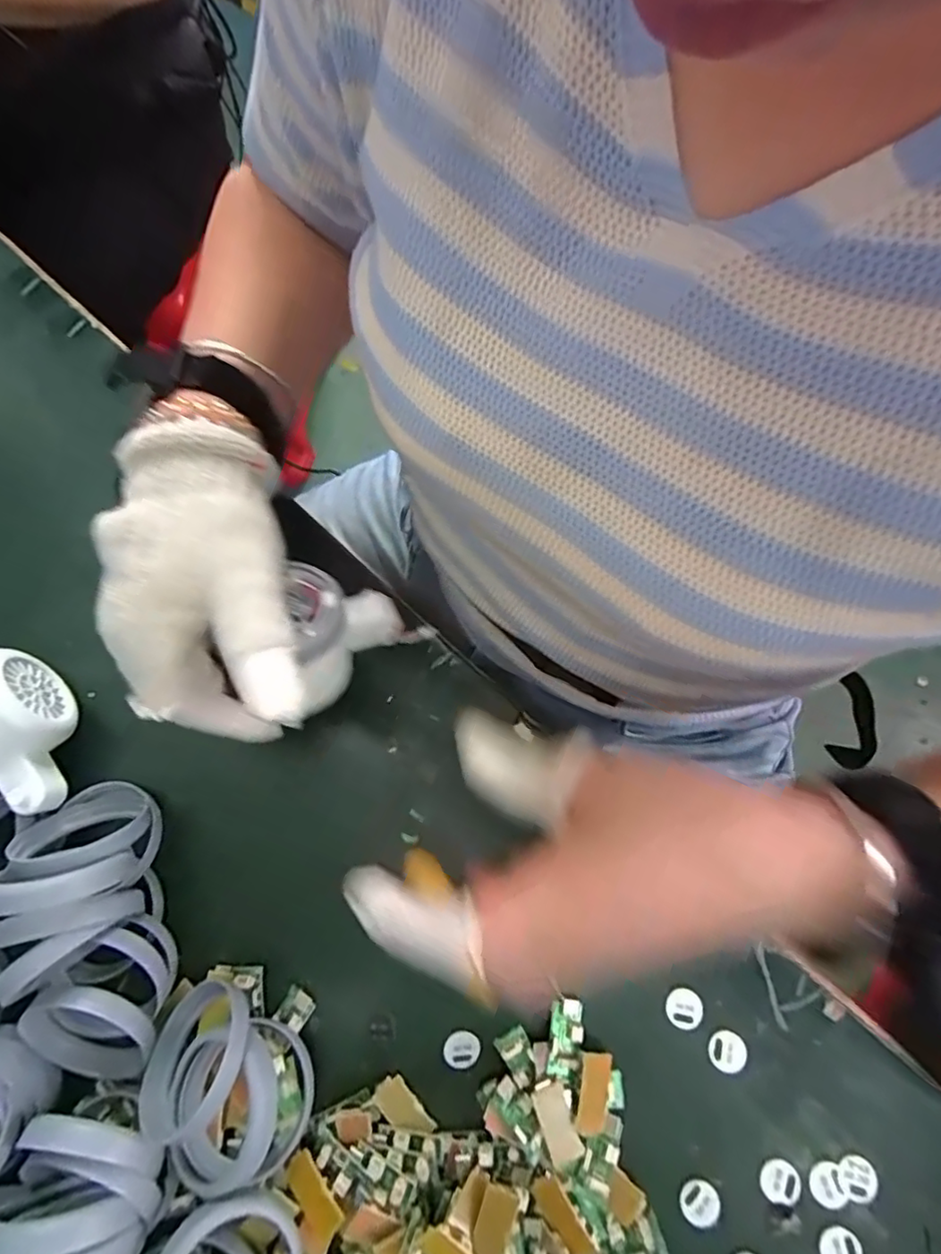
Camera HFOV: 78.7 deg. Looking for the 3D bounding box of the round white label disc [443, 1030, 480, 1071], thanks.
[{"bbox_3d":[-0.004,0.201,0.272,0.016,0.004,0.017,-1,75,3],"label":"round white label disc"}]

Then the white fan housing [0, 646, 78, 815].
[{"bbox_3d":[-0.242,0.057,0.297,0.055,0.057,0.084,-19,73,-6],"label":"white fan housing"}]

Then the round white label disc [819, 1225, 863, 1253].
[{"bbox_3d":[0.163,0.274,0.252,0.017,0.004,0.017,-1,75,3],"label":"round white label disc"}]

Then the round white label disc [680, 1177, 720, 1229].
[{"bbox_3d":[0.104,0.260,0.258,0.017,0.004,0.016,-1,75,3],"label":"round white label disc"}]

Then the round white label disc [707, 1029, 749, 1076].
[{"bbox_3d":[0.121,0.200,0.270,0.017,0.004,0.017,-1,75,3],"label":"round white label disc"}]

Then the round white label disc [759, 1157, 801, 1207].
[{"bbox_3d":[0.140,0.251,0.258,0.017,0.004,0.017,-1,75,3],"label":"round white label disc"}]

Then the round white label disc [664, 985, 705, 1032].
[{"bbox_3d":[0.103,0.183,0.275,0.017,0.004,0.017,-1,75,3],"label":"round white label disc"}]

